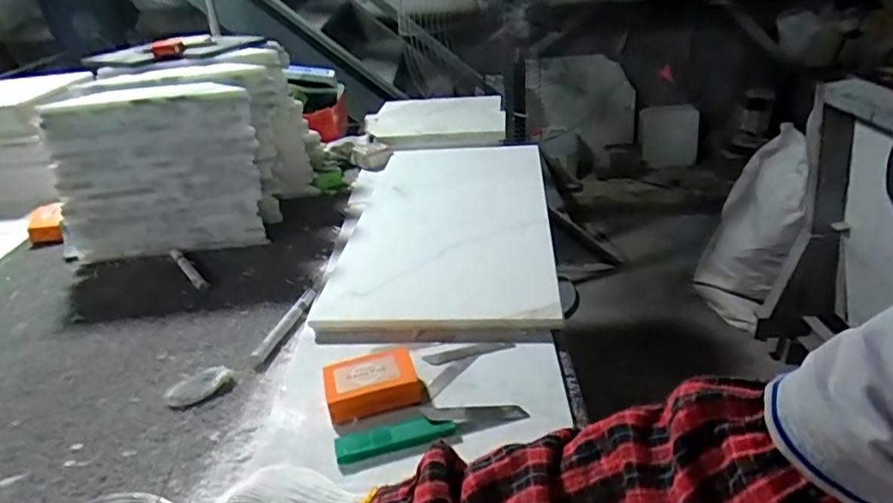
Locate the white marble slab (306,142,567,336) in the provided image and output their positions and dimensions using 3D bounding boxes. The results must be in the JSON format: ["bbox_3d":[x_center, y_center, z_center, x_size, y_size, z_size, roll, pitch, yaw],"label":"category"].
[{"bbox_3d":[0.007,-0.060,0.946,0.320,0.040,0.612,-2,28,7],"label":"white marble slab"}]

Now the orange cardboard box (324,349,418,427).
[{"bbox_3d":[-0.077,0.140,0.589,0.092,0.034,0.062,-9,28,-7],"label":"orange cardboard box"}]

